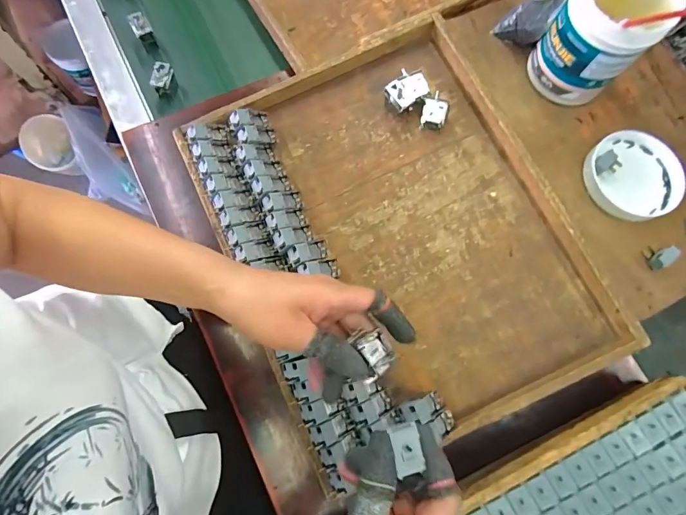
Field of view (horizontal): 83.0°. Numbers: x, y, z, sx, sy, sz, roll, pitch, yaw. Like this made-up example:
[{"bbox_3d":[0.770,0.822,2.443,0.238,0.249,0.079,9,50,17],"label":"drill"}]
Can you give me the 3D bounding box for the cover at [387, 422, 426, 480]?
[{"bbox_3d":[0.045,0.133,0.269,0.019,0.008,0.032,-12,74,-3],"label":"cover"}]

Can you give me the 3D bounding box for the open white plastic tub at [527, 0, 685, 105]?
[{"bbox_3d":[0.327,-0.284,0.498,0.114,0.139,0.110,0,75,-2],"label":"open white plastic tub"}]

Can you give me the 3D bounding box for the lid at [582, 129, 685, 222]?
[{"bbox_3d":[0.396,-0.112,0.525,0.122,0.025,0.120,0,75,-2],"label":"lid"}]

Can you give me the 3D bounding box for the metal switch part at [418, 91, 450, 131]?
[{"bbox_3d":[0.124,-0.197,0.518,0.033,0.020,0.044,10,74,3],"label":"metal switch part"}]

